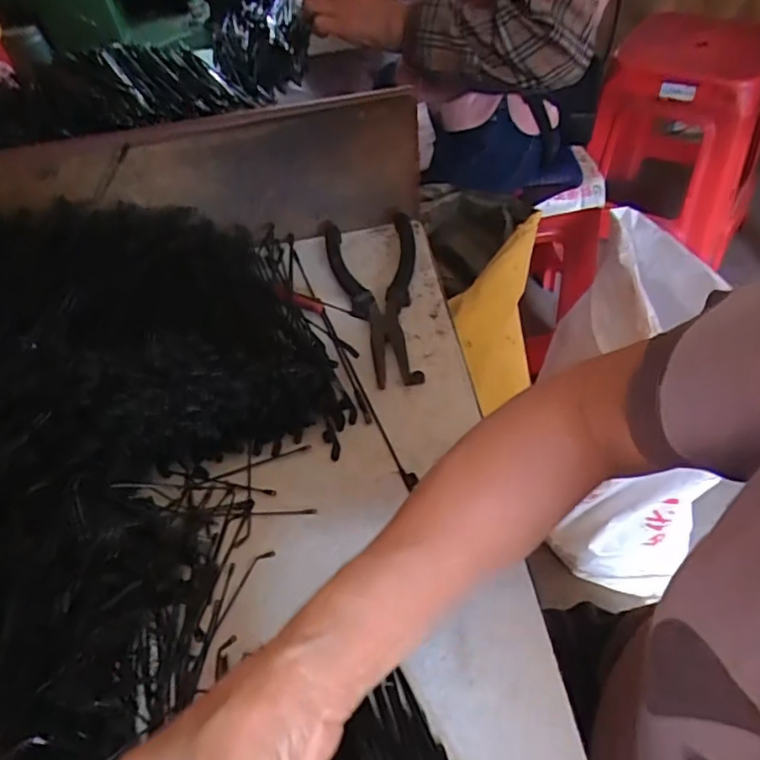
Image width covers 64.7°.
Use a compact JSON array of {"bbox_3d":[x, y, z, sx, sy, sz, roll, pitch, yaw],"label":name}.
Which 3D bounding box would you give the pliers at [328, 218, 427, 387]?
[{"bbox_3d":[0.001,-0.073,0.492,0.077,0.019,0.188,-9,50,-2],"label":"pliers"}]

